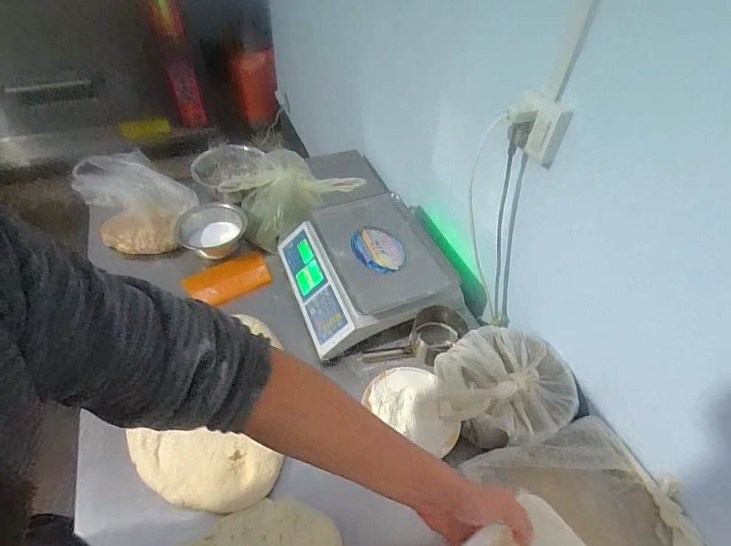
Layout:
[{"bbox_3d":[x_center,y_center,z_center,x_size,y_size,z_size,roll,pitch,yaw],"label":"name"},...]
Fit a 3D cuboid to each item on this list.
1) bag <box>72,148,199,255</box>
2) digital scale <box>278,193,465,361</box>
[{"bbox_3d":[-0.597,-0.201,1.088,0.242,0.068,0.408,-31,56,-27],"label":"bag"},{"bbox_3d":[-0.003,-0.014,0.928,0.318,0.103,0.337,-16,51,-17],"label":"digital scale"}]

